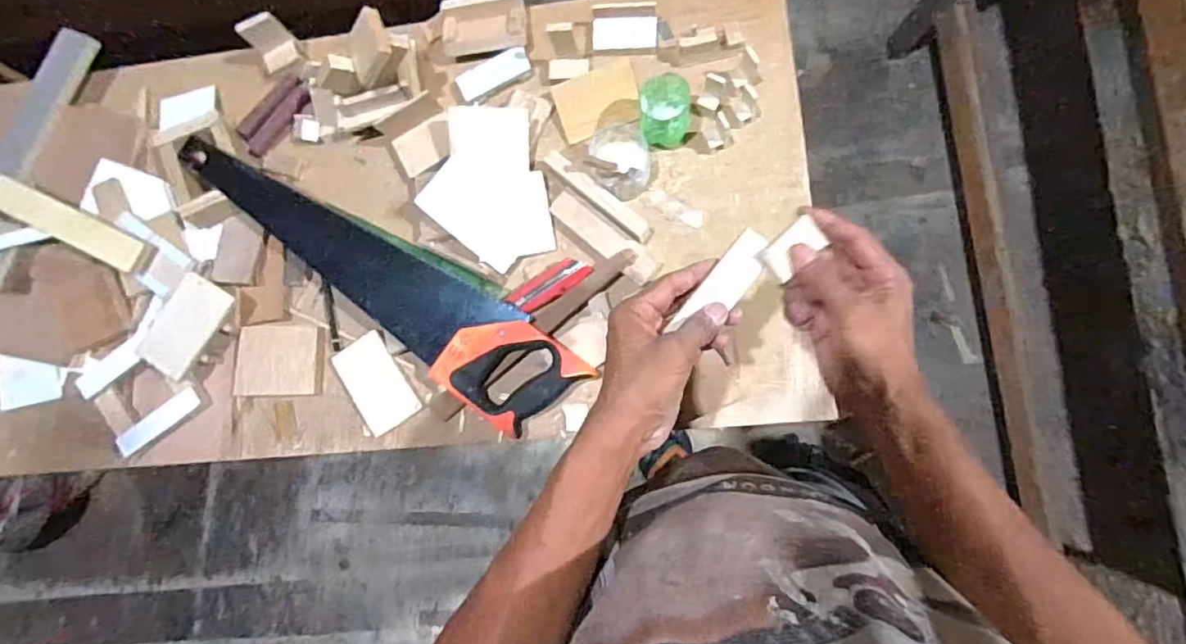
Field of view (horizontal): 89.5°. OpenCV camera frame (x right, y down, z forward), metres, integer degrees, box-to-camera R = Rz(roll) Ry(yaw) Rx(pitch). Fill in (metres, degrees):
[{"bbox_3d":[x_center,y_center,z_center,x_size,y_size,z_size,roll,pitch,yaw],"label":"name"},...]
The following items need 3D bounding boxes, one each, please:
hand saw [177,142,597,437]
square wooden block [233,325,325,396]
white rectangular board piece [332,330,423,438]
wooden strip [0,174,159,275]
[{"bbox_3d":[-0.243,-0.065,0.689,0.511,0.043,0.114,38,88,11],"label":"hand saw"},{"bbox_3d":[-0.364,0.045,0.696,0.097,0.015,0.081,-1,81,7],"label":"square wooden block"},{"bbox_3d":[-0.251,0.071,0.692,0.068,0.011,0.108,-34,79,1],"label":"white rectangular board piece"},{"bbox_3d":[-0.617,-0.116,0.699,0.221,0.024,0.040,24,87,7],"label":"wooden strip"}]

